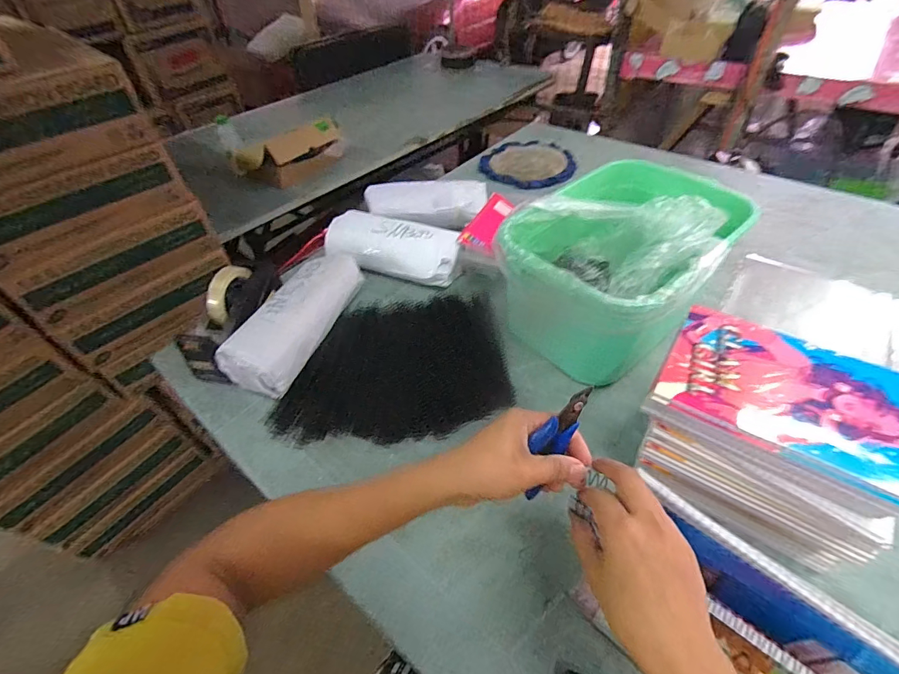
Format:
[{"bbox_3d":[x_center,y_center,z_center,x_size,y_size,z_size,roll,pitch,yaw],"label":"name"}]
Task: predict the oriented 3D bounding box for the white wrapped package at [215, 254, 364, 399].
[{"bbox_3d":[-0.249,-0.035,0.658,0.114,0.065,0.260,15,51,18],"label":"white wrapped package"}]

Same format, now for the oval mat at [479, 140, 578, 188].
[{"bbox_3d":[0.214,-0.469,1.073,0.245,0.018,0.293,-21,50,-13],"label":"oval mat"}]

